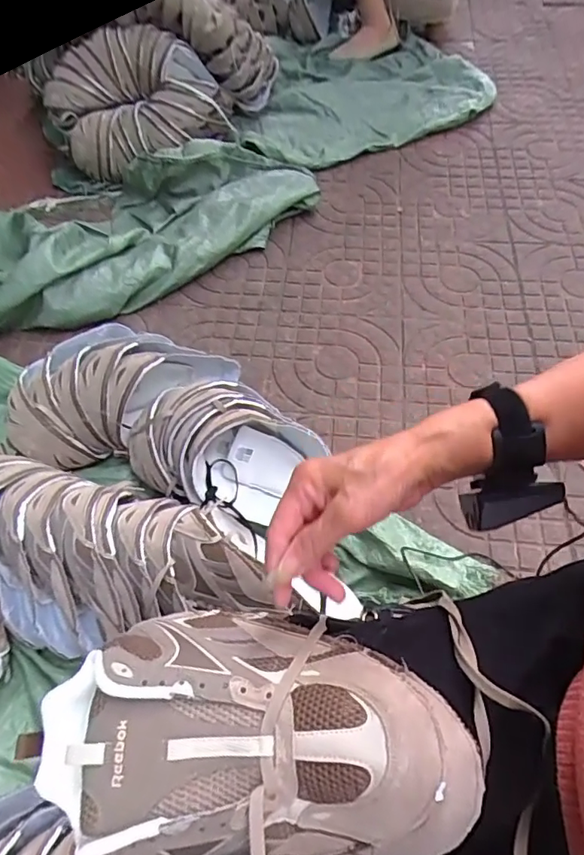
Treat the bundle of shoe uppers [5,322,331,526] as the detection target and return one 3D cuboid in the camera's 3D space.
[{"bbox_3d":[-0.189,-0.027,0.803,0.424,0.159,0.261,13,59,12],"label":"bundle of shoe uppers"}]

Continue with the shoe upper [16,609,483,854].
[{"bbox_3d":[-0.028,0.185,0.325,0.266,0.075,0.147,0,57,-3],"label":"shoe upper"}]

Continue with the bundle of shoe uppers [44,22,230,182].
[{"bbox_3d":[-0.327,-0.684,1.095,0.322,0.191,0.217,-33,61,-17],"label":"bundle of shoe uppers"}]

